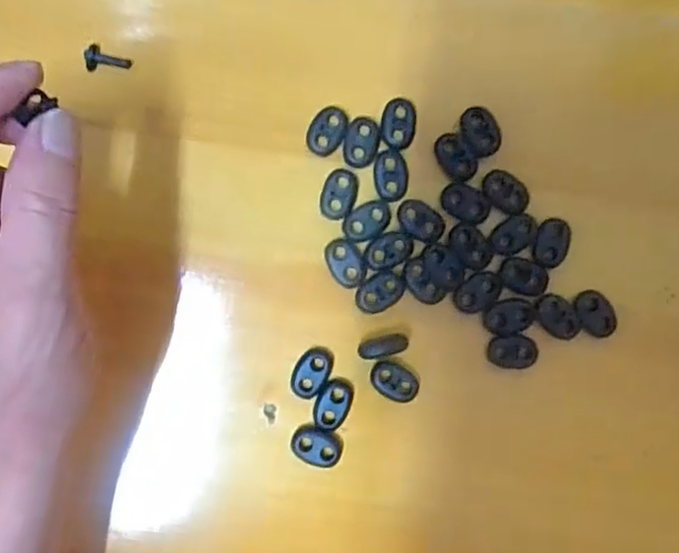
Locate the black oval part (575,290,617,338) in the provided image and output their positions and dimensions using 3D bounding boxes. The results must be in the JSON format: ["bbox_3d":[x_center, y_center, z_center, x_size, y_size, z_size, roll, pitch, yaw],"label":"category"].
[{"bbox_3d":[0.113,0.017,0.295,0.015,0.004,0.022,-24,92,-1],"label":"black oval part"}]

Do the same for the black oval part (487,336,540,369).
[{"bbox_3d":[0.076,0.033,0.293,0.021,0.004,0.014,1,91,-2],"label":"black oval part"}]

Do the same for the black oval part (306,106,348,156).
[{"bbox_3d":[-0.005,-0.063,0.289,0.014,0.004,0.022,28,90,-2],"label":"black oval part"}]

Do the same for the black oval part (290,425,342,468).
[{"bbox_3d":[-0.009,0.074,0.289,0.022,0.004,0.015,14,90,-2],"label":"black oval part"}]

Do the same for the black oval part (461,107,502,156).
[{"bbox_3d":[0.062,-0.063,0.292,0.015,0.006,0.021,-17,91,-1],"label":"black oval part"}]

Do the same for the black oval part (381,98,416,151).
[{"bbox_3d":[0.026,-0.066,0.291,0.015,0.004,0.022,10,91,-2],"label":"black oval part"}]

